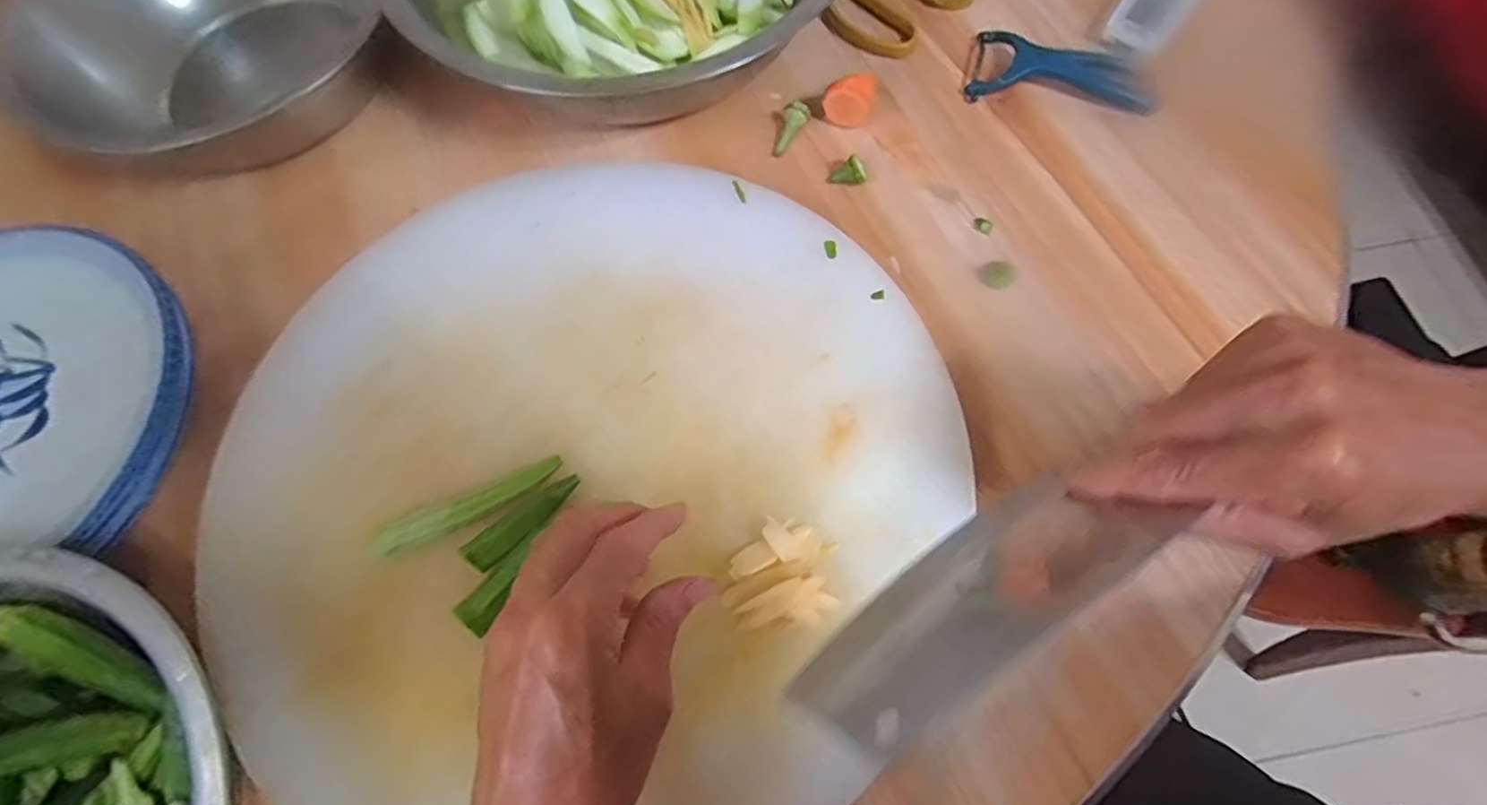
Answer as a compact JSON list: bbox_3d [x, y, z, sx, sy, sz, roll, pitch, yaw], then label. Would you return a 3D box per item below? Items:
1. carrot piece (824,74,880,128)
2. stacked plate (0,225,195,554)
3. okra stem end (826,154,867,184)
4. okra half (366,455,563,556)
[{"bbox_3d":[0.075,-0.214,0.466,0.034,0.034,0.022,12,70,6],"label":"carrot piece"},{"bbox_3d":[-0.457,0.000,0.394,0.245,0.043,0.212,-12,69,-3],"label":"stacked plate"},{"bbox_3d":[0.073,-0.161,0.454,0.025,0.018,0.013,12,70,6],"label":"okra stem end"},{"bbox_3d":[-0.145,0.055,0.349,0.097,0.022,0.018,-25,71,-8],"label":"okra half"}]

